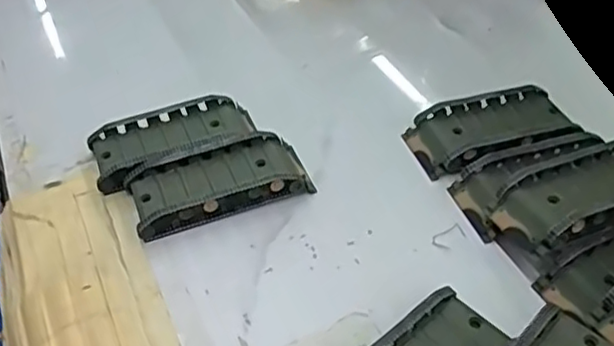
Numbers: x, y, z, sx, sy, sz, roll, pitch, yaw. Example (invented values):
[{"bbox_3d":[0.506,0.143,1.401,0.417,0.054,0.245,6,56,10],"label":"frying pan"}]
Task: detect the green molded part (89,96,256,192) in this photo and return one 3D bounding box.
[{"bbox_3d":[-0.078,-0.020,0.384,0.095,0.021,0.046,-16,46,-15],"label":"green molded part"}]

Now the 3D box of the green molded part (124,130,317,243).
[{"bbox_3d":[-0.049,0.003,0.360,0.096,0.020,0.046,-16,46,-15],"label":"green molded part"}]

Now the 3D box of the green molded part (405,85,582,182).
[{"bbox_3d":[0.110,-0.026,0.387,0.093,0.017,0.049,-12,45,-11],"label":"green molded part"}]

